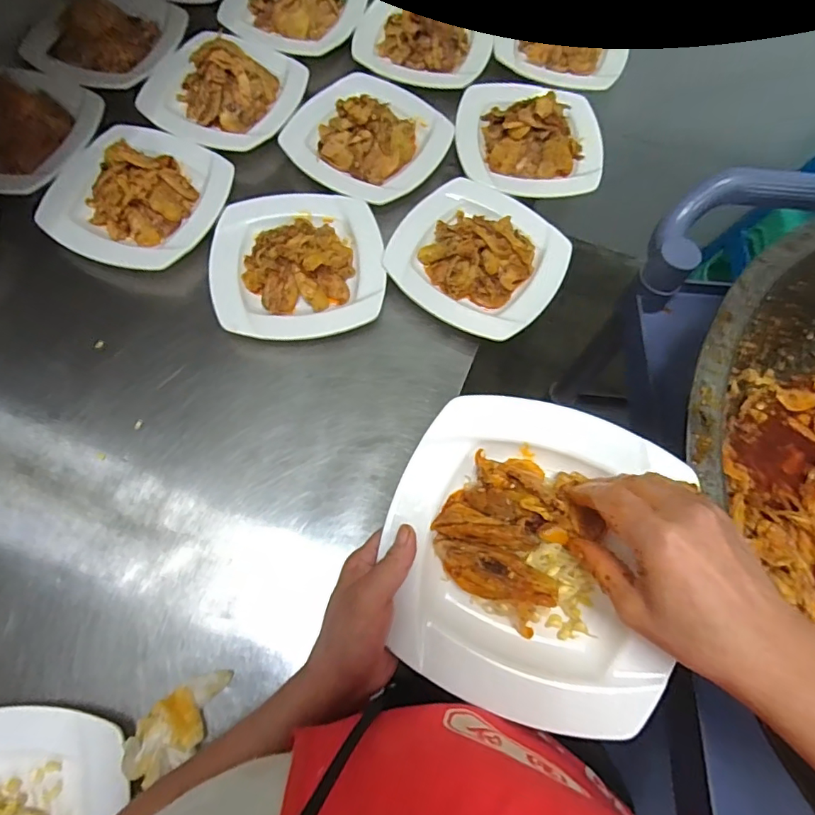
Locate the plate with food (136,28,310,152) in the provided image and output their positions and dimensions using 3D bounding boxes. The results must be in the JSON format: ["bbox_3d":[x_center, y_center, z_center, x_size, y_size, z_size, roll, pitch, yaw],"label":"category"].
[{"bbox_3d":[-0.244,-0.427,0.639,0.189,0.050,0.183,21,70,5],"label":"plate with food"}]

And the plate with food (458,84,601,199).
[{"bbox_3d":[0.175,-0.392,0.686,0.204,0.058,0.194,1,69,-3],"label":"plate with food"}]

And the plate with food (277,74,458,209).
[{"bbox_3d":[-0.055,-0.383,0.672,0.201,0.051,0.196,36,71,10],"label":"plate with food"}]

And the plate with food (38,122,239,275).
[{"bbox_3d":[-0.339,-0.274,0.608,0.196,0.053,0.200,22,70,5],"label":"plate with food"}]

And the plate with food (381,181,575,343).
[{"bbox_3d":[0.090,-0.197,0.616,0.208,0.046,0.195,32,71,9],"label":"plate with food"}]

